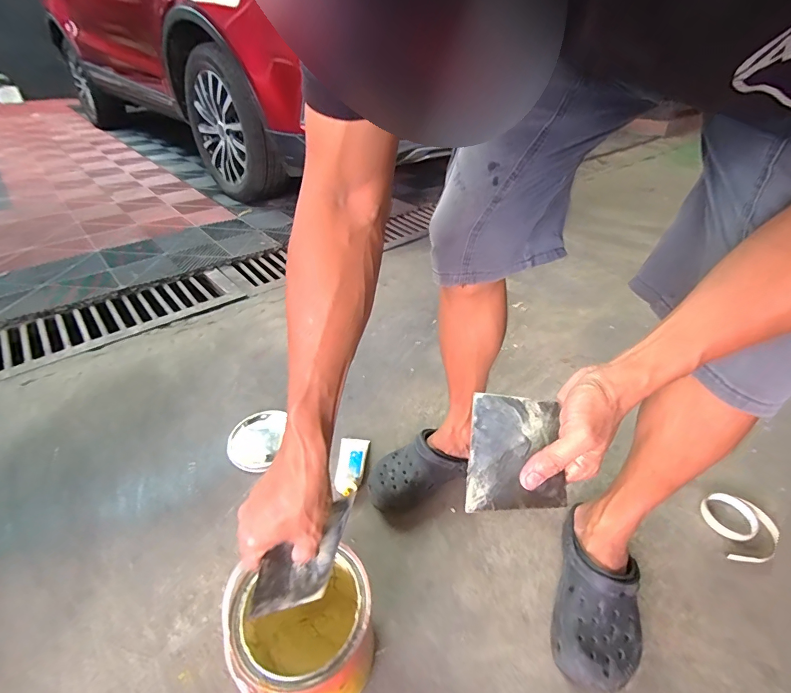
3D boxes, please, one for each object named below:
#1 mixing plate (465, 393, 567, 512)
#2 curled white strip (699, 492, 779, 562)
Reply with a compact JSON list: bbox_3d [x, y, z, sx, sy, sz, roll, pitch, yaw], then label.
[{"bbox_3d":[0.112,0.097,0.382,0.083,0.004,0.115,-1,52,19],"label":"mixing plate"},{"bbox_3d":[0.599,0.308,0.702,0.095,0.028,0.120,-2,38,-4],"label":"curled white strip"}]

